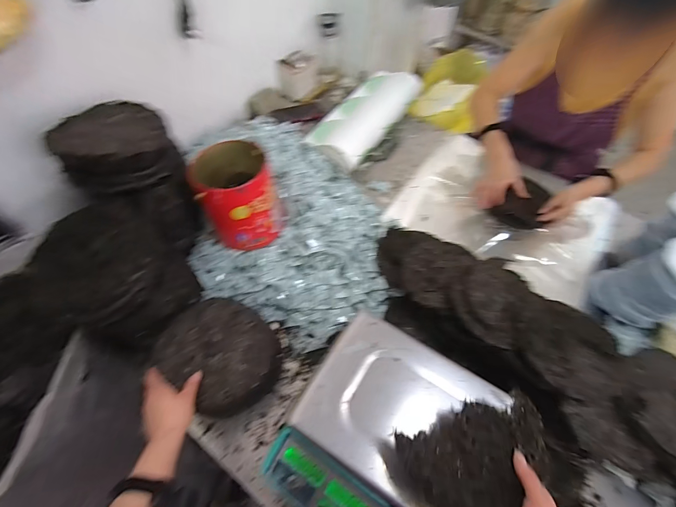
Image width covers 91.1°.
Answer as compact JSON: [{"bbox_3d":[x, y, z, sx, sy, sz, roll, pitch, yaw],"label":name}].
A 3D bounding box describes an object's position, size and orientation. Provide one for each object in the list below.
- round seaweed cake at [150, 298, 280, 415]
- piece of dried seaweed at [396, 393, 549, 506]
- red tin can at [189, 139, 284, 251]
[{"bbox_3d":[-0.212,0.188,0.604,0.211,0.059,0.188,38,63,20],"label":"round seaweed cake"},{"bbox_3d":[0.187,0.271,0.434,0.201,0.023,0.123,-16,59,-13],"label":"piece of dried seaweed"},{"bbox_3d":[-0.218,-0.124,0.739,0.153,0.183,0.176,-23,60,-17],"label":"red tin can"}]

